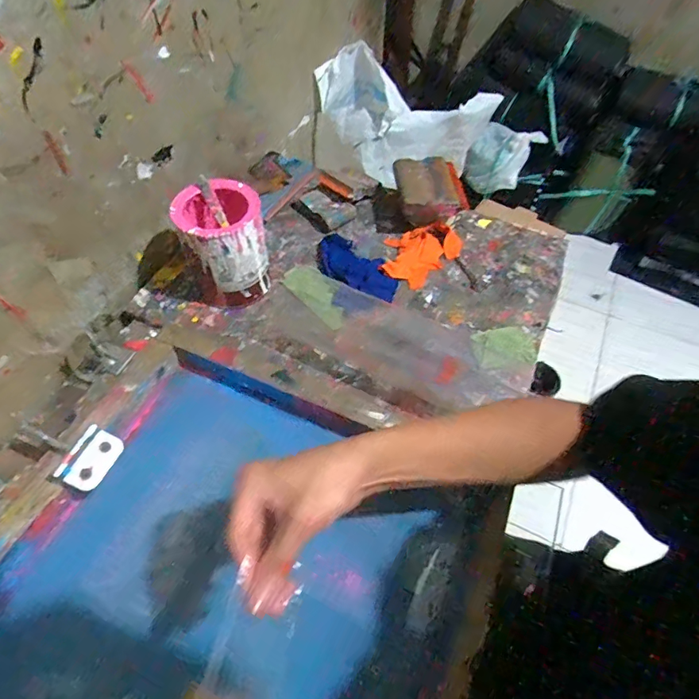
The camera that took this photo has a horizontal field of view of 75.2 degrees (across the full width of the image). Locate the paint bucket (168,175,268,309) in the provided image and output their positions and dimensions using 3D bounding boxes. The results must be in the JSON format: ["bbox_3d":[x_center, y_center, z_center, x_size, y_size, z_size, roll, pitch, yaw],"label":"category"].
[{"bbox_3d":[-0.168,-0.140,0.623,0.103,0.137,0.100,1,55,-1],"label":"paint bucket"}]

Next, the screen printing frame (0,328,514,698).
[{"bbox_3d":[-0.132,0.259,0.403,0.466,0.044,0.533,24,58,15],"label":"screen printing frame"}]

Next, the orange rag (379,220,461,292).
[{"bbox_3d":[0.106,-0.155,0.713,0.095,0.022,0.141,38,63,23],"label":"orange rag"}]

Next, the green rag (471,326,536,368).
[{"bbox_3d":[0.213,-0.005,0.624,0.083,0.007,0.061,-4,55,-4],"label":"green rag"}]

